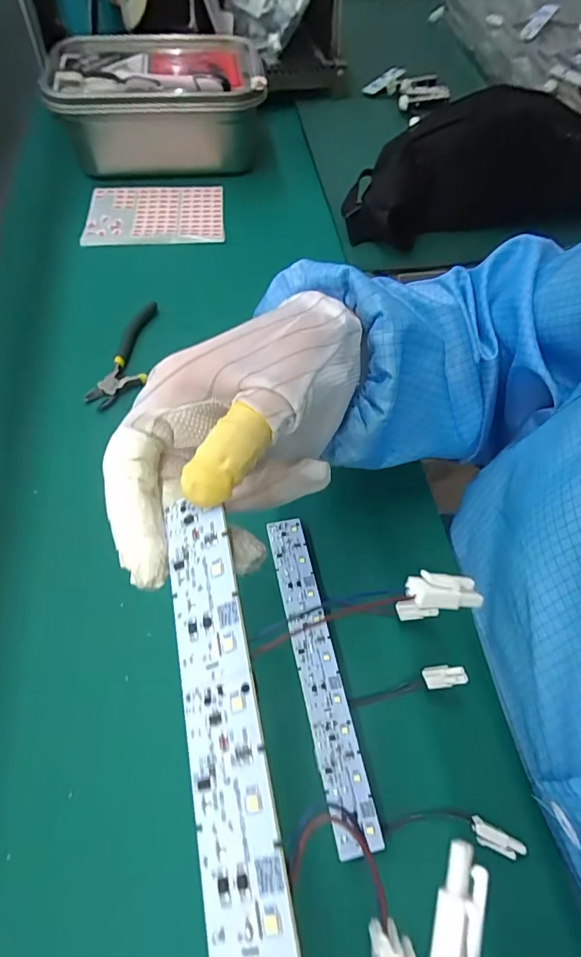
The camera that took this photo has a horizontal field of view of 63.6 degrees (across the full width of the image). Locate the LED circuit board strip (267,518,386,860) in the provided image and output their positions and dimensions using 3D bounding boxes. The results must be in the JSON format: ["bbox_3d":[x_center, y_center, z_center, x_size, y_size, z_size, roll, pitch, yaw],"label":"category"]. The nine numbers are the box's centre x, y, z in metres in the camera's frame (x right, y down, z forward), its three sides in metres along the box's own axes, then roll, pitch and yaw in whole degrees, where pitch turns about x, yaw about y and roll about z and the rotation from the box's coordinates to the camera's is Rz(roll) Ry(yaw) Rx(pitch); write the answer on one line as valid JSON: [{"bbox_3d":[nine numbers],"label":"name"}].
[{"bbox_3d":[0.017,0.114,0.292,0.025,0.010,0.189,-10,61,-7],"label":"LED circuit board strip"}]

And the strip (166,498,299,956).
[{"bbox_3d":[-0.015,0.087,0.122,0.024,0.004,0.179,-23,58,14],"label":"strip"}]

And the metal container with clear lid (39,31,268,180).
[{"bbox_3d":[-0.151,-0.441,0.559,0.234,0.090,0.145,-5,60,-4],"label":"metal container with clear lid"}]

